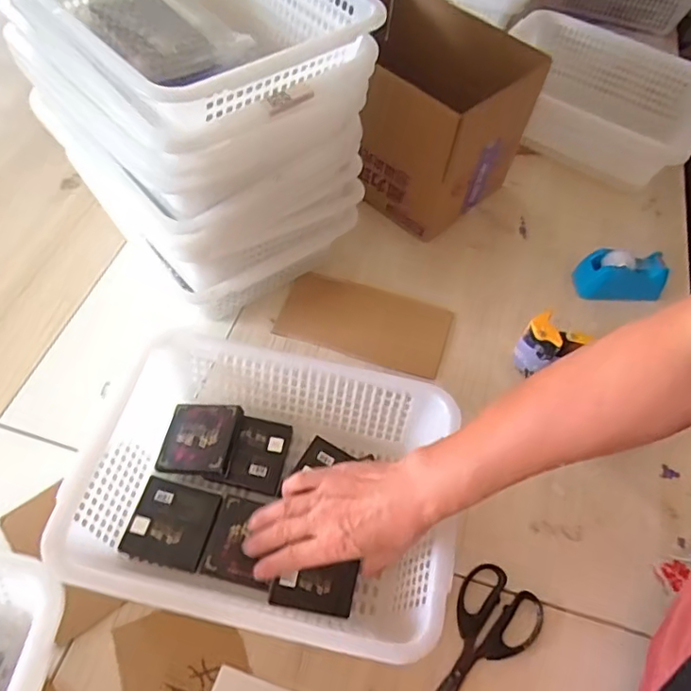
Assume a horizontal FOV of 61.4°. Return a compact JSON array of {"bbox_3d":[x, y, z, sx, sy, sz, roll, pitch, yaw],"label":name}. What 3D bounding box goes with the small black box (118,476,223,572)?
[{"bbox_3d":[-0.176,0.181,0.594,0.079,0.014,0.079,14,55,5],"label":"small black box"}]

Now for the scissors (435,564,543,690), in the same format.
[{"bbox_3d":[0.116,0.308,0.553,0.079,0.005,0.199,33,59,18],"label":"scissors"}]

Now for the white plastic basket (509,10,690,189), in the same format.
[{"bbox_3d":[0.431,-0.410,0.999,0.330,0.135,0.289,21,56,10],"label":"white plastic basket"}]

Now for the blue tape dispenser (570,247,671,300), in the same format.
[{"bbox_3d":[0.391,-0.098,0.824,0.115,0.063,0.056,9,55,2],"label":"blue tape dispenser"}]

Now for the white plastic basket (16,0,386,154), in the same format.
[{"bbox_3d":[-0.165,-0.329,0.596,0.263,0.102,0.350,-36,67,-25],"label":"white plastic basket"}]

